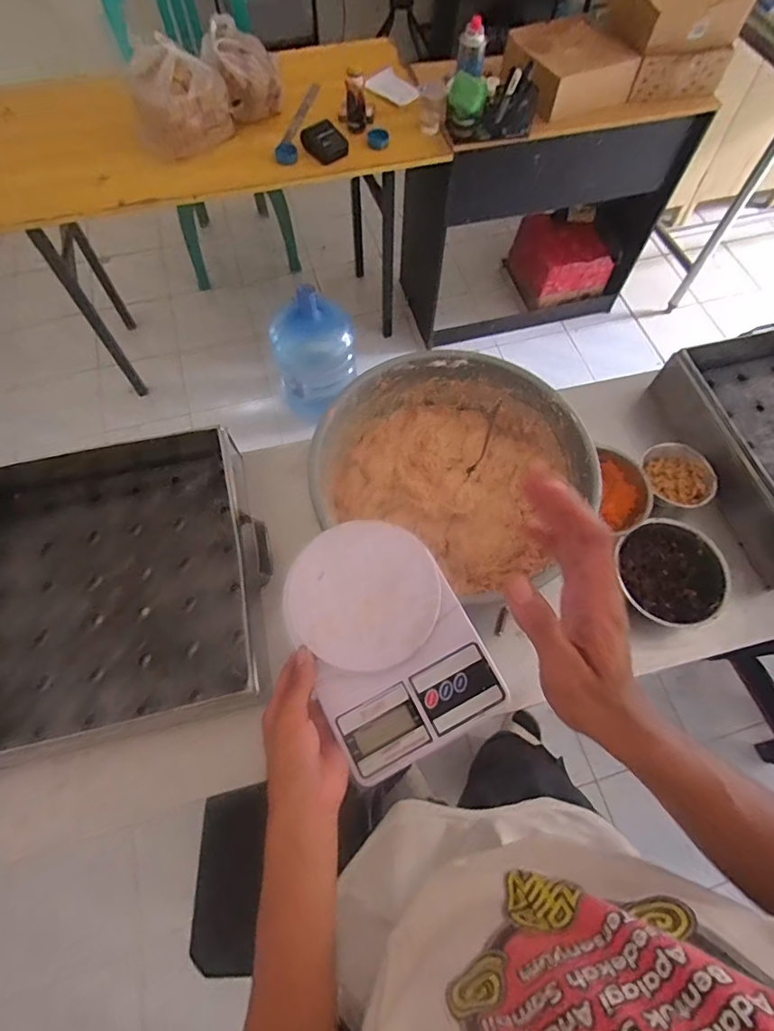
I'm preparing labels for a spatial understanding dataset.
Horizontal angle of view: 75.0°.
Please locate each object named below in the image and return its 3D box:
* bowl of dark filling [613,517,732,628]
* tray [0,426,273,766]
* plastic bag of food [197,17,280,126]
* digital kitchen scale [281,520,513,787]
[{"bbox_3d":[0.414,0.087,0.739,0.140,0.060,0.151,0,65,-1],"label":"bowl of dark filling"},{"bbox_3d":[-0.405,0.086,0.717,0.463,0.086,0.429,-14,66,-8],"label":"tray"},{"bbox_3d":[-0.358,-1.114,1.268,0.186,0.169,0.135,-21,68,-11],"label":"plastic bag of food"},{"bbox_3d":[-0.002,0.107,0.452,0.144,0.046,0.206,-25,68,-12],"label":"digital kitchen scale"}]

